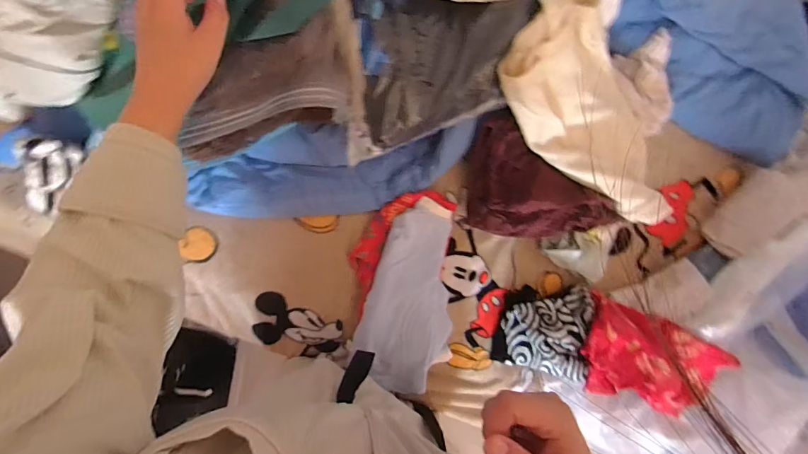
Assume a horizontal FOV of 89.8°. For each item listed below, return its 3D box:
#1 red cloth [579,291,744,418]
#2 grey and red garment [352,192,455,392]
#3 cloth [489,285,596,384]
[{"bbox_3d":[0.436,0.239,0.711,0.259,0.070,0.164,20,88,-9],"label":"red cloth"},{"bbox_3d":[-0.001,0.120,0.693,0.170,0.045,0.352,1,91,-9],"label":"grey and red garment"},{"bbox_3d":[0.251,0.179,0.720,0.150,0.073,0.165,13,89,-9],"label":"cloth"}]

